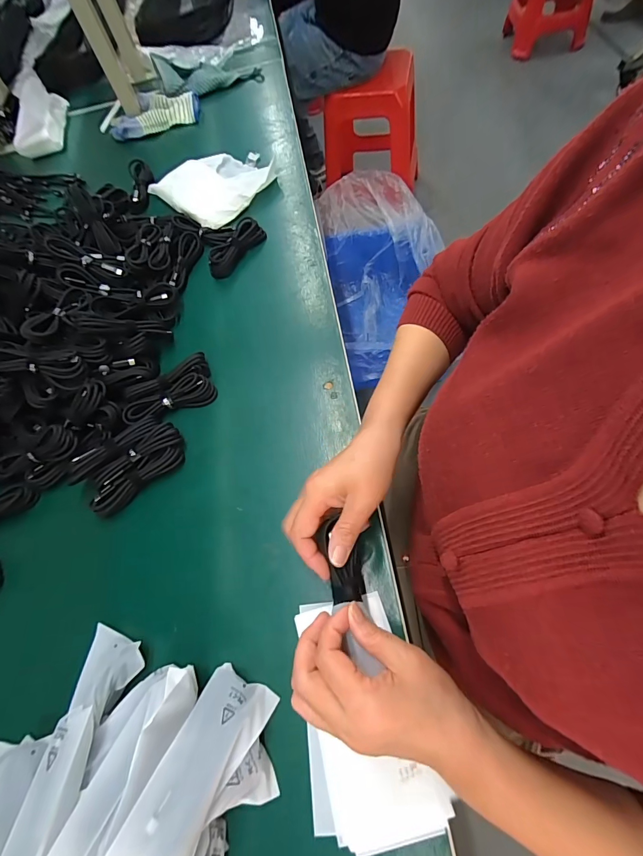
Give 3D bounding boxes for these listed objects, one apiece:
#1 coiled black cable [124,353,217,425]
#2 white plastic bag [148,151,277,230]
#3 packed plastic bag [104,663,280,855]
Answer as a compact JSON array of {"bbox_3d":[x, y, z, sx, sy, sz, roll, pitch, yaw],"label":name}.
[{"bbox_3d":[-0.191,-0.044,0.454,0.112,0.028,0.055,-26,65,-3],"label":"coiled black cable"},{"bbox_3d":[-0.173,-0.427,0.621,0.187,0.025,0.164,-39,68,-15],"label":"white plastic bag"},{"bbox_3d":[-0.096,0.264,0.267,0.056,0.017,0.153,25,45,14],"label":"packed plastic bag"}]

